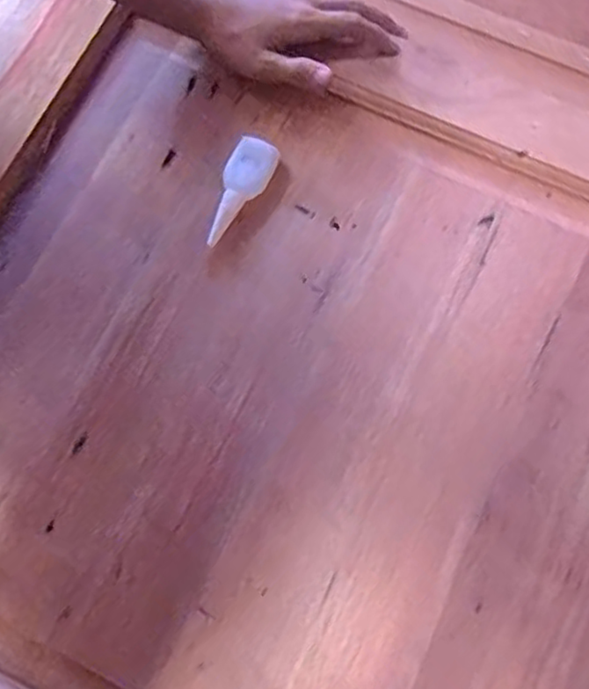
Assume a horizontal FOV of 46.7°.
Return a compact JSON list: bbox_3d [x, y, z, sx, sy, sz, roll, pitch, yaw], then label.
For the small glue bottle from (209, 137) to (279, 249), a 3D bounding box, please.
[{"bbox_3d":[-0.044,-0.118,0.528,0.035,0.013,0.091,24,76,7],"label":"small glue bottle"}]

